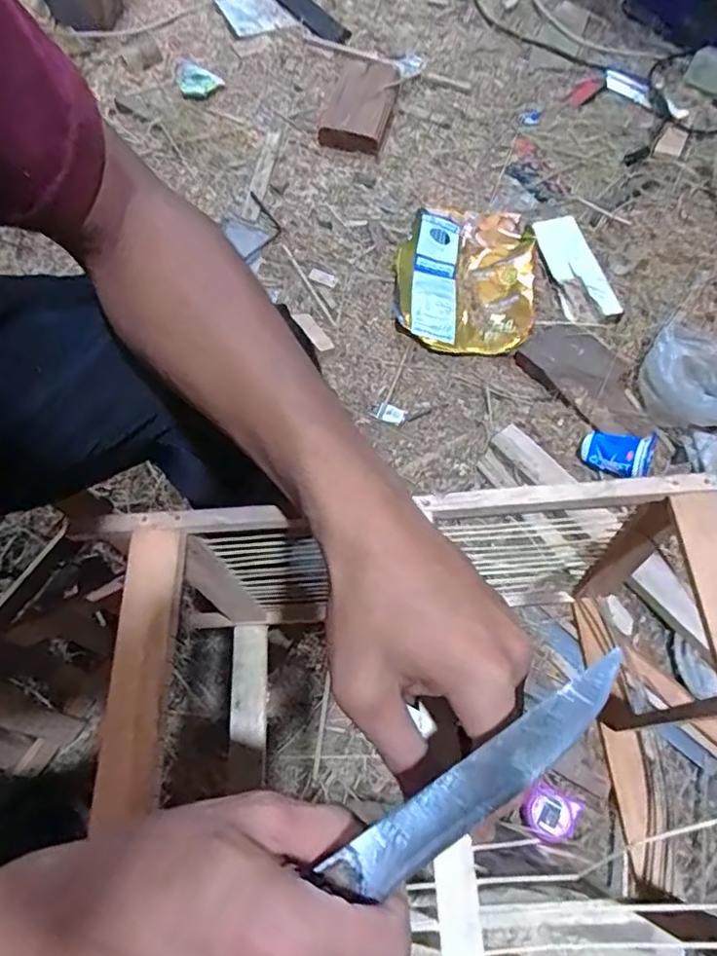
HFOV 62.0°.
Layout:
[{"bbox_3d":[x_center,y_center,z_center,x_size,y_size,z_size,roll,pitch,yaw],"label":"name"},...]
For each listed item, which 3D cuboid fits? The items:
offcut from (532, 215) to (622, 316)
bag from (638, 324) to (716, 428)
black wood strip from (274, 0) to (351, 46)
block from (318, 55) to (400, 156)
[{"bbox_3d":[0.359,-0.357,1.005,0.084,0.014,0.215,-10,68,-7],"label":"offcut"},{"bbox_3d":[0.484,-0.142,0.864,0.139,0.076,0.136,26,68,8],"label":"bag"},{"bbox_3d":[-0.121,-0.971,1.221,0.056,0.015,0.290,-36,73,-16],"label":"black wood strip"},{"bbox_3d":[0.003,-0.689,1.105,0.121,0.042,0.224,11,67,2],"label":"block"}]

